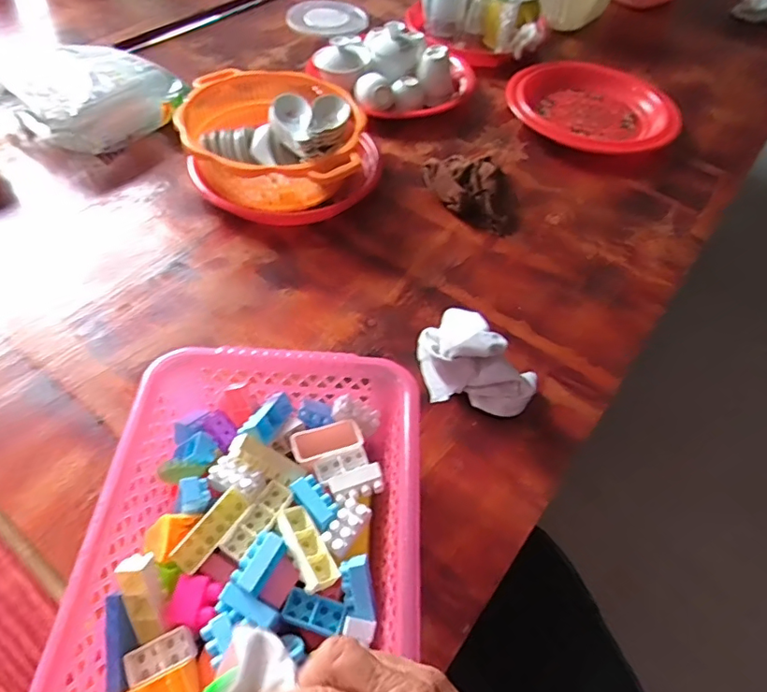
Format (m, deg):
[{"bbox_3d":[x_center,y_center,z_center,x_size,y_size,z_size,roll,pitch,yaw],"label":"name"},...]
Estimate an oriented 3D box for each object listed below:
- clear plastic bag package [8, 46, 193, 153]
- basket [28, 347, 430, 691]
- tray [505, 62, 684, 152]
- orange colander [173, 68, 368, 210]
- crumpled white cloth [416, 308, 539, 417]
[{"bbox_3d":[-0.397,-0.350,0.751,0.173,0.063,0.183,33,58,19],"label":"clear plastic bag package"},{"bbox_3d":[-0.082,0.150,0.389,0.223,0.081,0.296,4,54,-2],"label":"basket"},{"bbox_3d":[0.314,-0.360,0.817,0.225,0.044,0.197,-6,54,-8],"label":"tray"},{"bbox_3d":[-0.137,-0.258,0.687,0.217,0.081,0.225,1,54,-4],"label":"orange colander"},{"bbox_3d":[0.085,0.014,0.512,0.073,0.065,0.116,-34,63,-25],"label":"crumpled white cloth"}]

